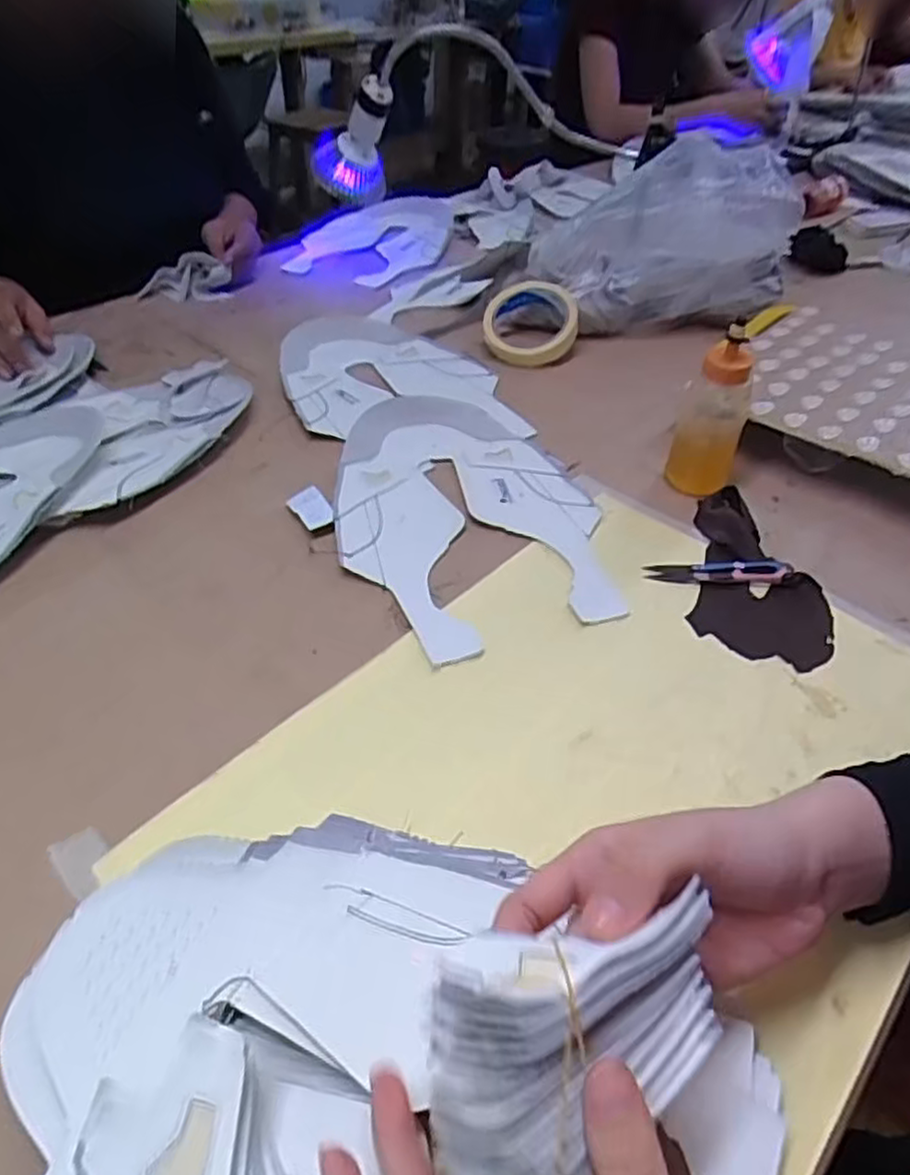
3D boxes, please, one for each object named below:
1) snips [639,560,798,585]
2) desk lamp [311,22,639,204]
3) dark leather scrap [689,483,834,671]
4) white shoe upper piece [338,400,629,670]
[{"bbox_3d":[0.187,-0.013,0.516,0.098,0.015,0.020,6,45,5],"label":"snips"},{"bbox_3d":[0.015,-0.564,0.853,0.354,0.170,0.232,-26,51,-25],"label":"desk lamp"},{"bbox_3d":[0.219,-0.012,0.518,0.090,0.013,0.159,12,45,11],"label":"dark leather scrap"},{"bbox_3d":[0.001,-0.070,0.573,0.196,0.015,0.297,-15,47,-16],"label":"white shoe upper piece"}]

